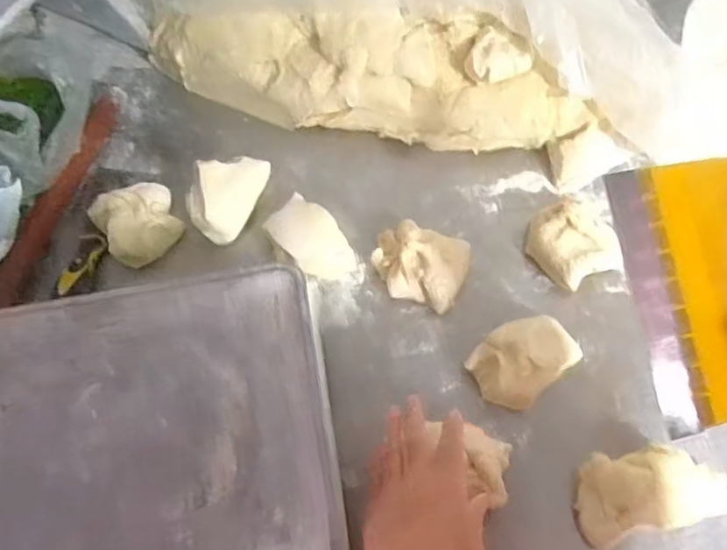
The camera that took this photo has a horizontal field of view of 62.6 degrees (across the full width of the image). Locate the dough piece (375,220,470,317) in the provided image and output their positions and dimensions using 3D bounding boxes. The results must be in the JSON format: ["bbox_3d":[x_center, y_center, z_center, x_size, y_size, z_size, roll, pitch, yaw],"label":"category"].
[{"bbox_3d":[0.054,-0.015,0.594,0.097,0.038,0.077,24,70,13],"label":"dough piece"}]

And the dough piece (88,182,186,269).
[{"bbox_3d":[-0.234,-0.053,0.622,0.078,0.049,0.076,-1,67,3],"label":"dough piece"}]

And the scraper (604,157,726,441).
[{"bbox_3d":[0.241,0.008,0.409,0.008,0.126,0.186,-6,81,-32],"label":"scraper"}]

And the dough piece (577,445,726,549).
[{"bbox_3d":[0.243,0.177,0.498,0.133,0.044,0.069,-14,67,-3],"label":"dough piece"}]

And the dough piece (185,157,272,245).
[{"bbox_3d":[-0.147,-0.087,0.634,0.058,0.045,0.101,20,69,12],"label":"dough piece"}]

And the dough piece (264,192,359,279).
[{"bbox_3d":[-0.054,-0.035,0.610,0.094,0.032,0.060,41,75,18],"label":"dough piece"}]

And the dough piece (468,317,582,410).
[{"bbox_3d":[0.147,0.076,0.548,0.093,0.040,0.066,-38,70,-13],"label":"dough piece"}]

